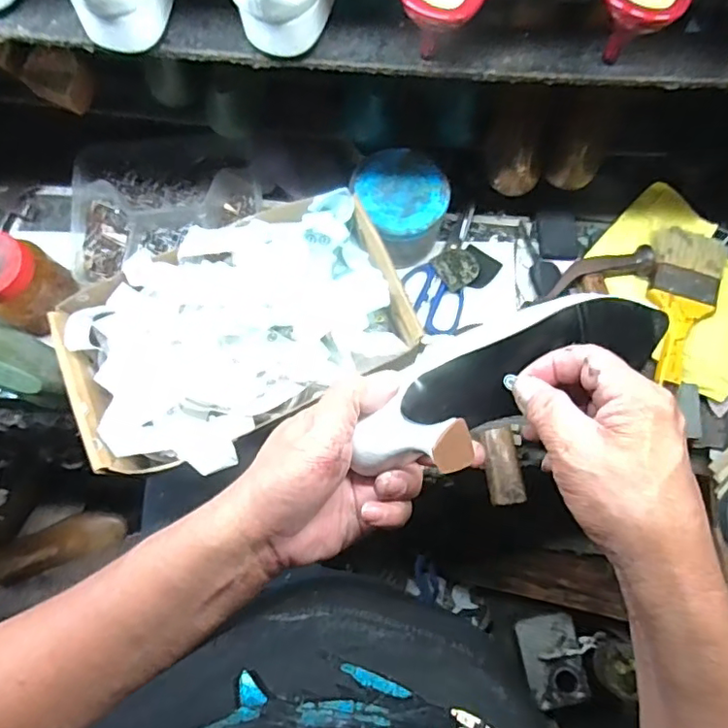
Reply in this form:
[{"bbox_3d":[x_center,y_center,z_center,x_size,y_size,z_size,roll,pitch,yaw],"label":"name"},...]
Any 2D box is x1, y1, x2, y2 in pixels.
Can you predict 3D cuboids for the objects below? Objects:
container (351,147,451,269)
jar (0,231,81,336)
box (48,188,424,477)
[{"bbox_3d":[0.043,-0.180,0.645,0.096,0.076,0.112,-27,79,-4],"label":"container"},{"bbox_3d":[-0.364,-0.082,0.606,0.074,0.105,0.080,0,79,1],"label":"jar"},{"bbox_3d":[-0.120,-0.032,0.551,0.314,0.069,0.198,-24,79,-4],"label":"box"}]

